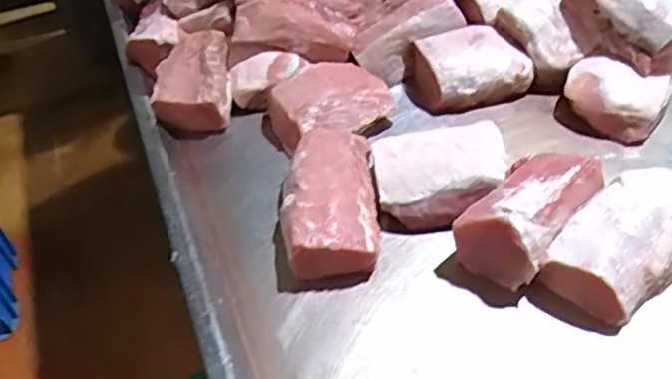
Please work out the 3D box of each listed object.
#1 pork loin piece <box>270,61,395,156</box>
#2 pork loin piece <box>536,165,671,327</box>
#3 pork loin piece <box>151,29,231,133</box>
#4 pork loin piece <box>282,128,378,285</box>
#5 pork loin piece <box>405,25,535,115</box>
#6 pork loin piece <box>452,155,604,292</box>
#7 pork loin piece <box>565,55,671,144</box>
[{"bbox_3d":[-0.010,-0.115,0.901,0.169,0.060,0.130,-32,49,-23],"label":"pork loin piece"},{"bbox_3d":[0.305,0.057,0.679,0.187,0.062,0.102,-34,50,-24],"label":"pork loin piece"},{"bbox_3d":[-0.210,-0.155,0.956,0.112,0.080,0.160,-10,44,-2],"label":"pork loin piece"},{"bbox_3d":[-0.009,0.010,0.773,0.107,0.063,0.208,-6,44,2],"label":"pork loin piece"},{"bbox_3d":[0.186,-0.172,0.925,0.155,0.069,0.103,-11,44,-3],"label":"pork loin piece"},{"bbox_3d":[0.213,0.024,0.714,0.095,0.085,0.167,29,55,32],"label":"pork loin piece"},{"bbox_3d":[0.365,-0.121,0.853,0.123,0.060,0.092,22,51,27],"label":"pork loin piece"}]

